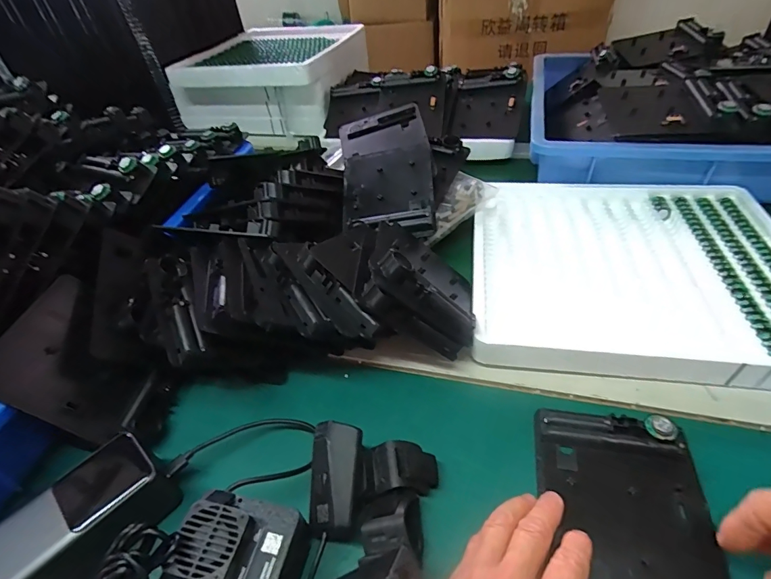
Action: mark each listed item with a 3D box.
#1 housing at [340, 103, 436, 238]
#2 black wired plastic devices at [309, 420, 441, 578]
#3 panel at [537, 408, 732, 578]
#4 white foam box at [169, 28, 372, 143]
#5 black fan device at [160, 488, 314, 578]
[{"bbox_3d":[0.003,-0.144,0.531,0.111,0.035,0.204,-12,58,9],"label":"housing"},{"bbox_3d":[-0.009,0.153,0.278,0.086,0.057,0.119,-2,43,6],"label":"black wired plastic devices"},{"bbox_3d":[0.166,0.147,0.291,0.106,0.022,0.126,1,43,10],"label":"panel"},{"bbox_3d":[-0.211,-0.429,0.853,0.316,0.117,0.314,12,46,20],"label":"white foam box"},{"bbox_3d":[-0.090,0.175,0.265,0.075,0.059,0.077,11,46,20],"label":"black fan device"}]

